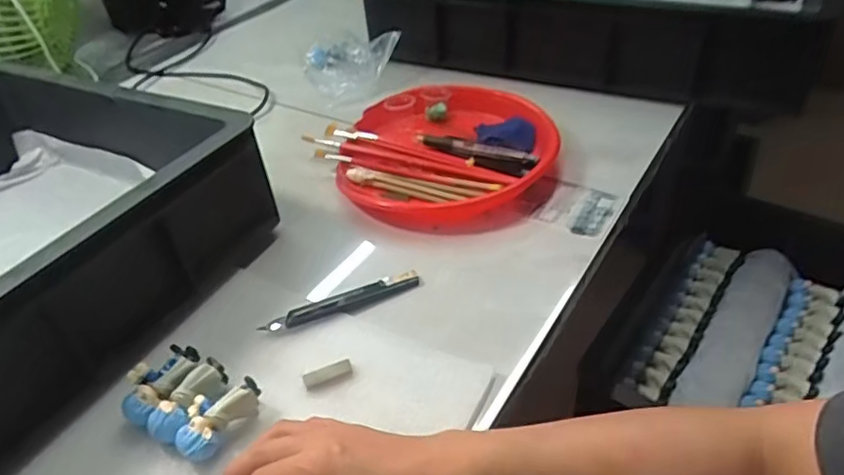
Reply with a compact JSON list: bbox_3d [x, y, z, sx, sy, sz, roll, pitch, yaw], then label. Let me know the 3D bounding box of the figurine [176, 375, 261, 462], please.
[{"bbox_3d":[-0.143,0.126,0.415,0.036,0.027,0.061,21,47,28],"label":"figurine"}]

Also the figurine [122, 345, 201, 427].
[{"bbox_3d":[-0.194,0.109,0.439,0.032,0.029,0.063,14,44,21],"label":"figurine"}]

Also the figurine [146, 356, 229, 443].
[{"bbox_3d":[-0.167,0.117,0.425,0.028,0.032,0.062,15,44,23],"label":"figurine"}]

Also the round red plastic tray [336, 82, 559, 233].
[{"bbox_3d":[0.030,-0.099,0.674,0.231,0.037,0.246,-1,39,1],"label":"round red plastic tray"}]

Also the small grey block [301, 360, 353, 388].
[{"bbox_3d":[-0.071,0.104,0.452,0.037,0.006,0.012,-15,41,-16],"label":"small grey block"}]

